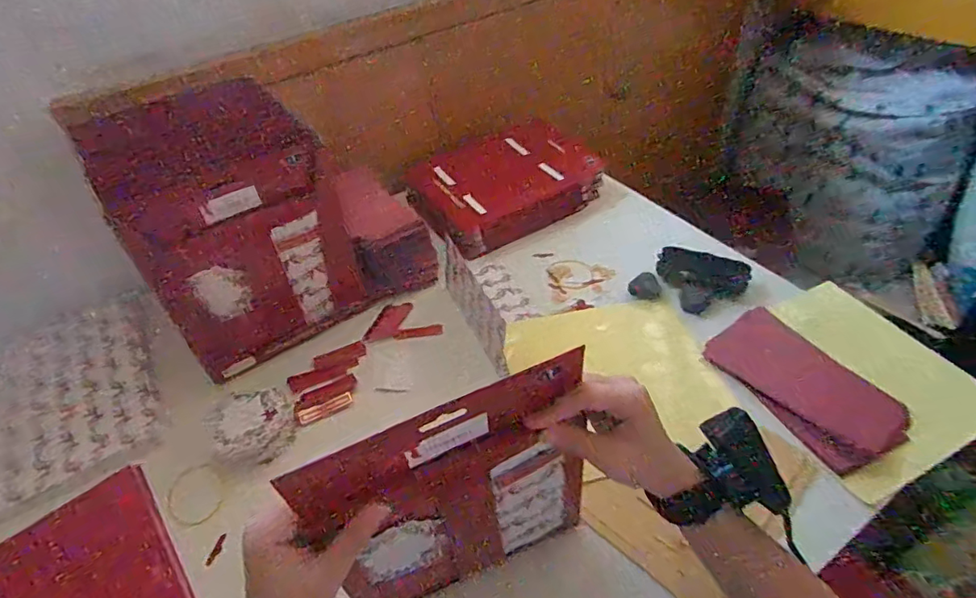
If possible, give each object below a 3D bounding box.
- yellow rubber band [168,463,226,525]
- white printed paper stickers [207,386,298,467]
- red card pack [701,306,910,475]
[{"bbox_3d":[-0.293,0.196,0.540,0.053,0.004,0.065,-24,55,-35],"label":"yellow rubber band"},{"bbox_3d":[-0.242,0.133,0.555,0.077,0.036,0.077,-35,51,-26],"label":"white printed paper stickers"},{"bbox_3d":[0.322,0.088,0.553,0.085,0.016,0.180,-45,52,6],"label":"red card pack"}]

